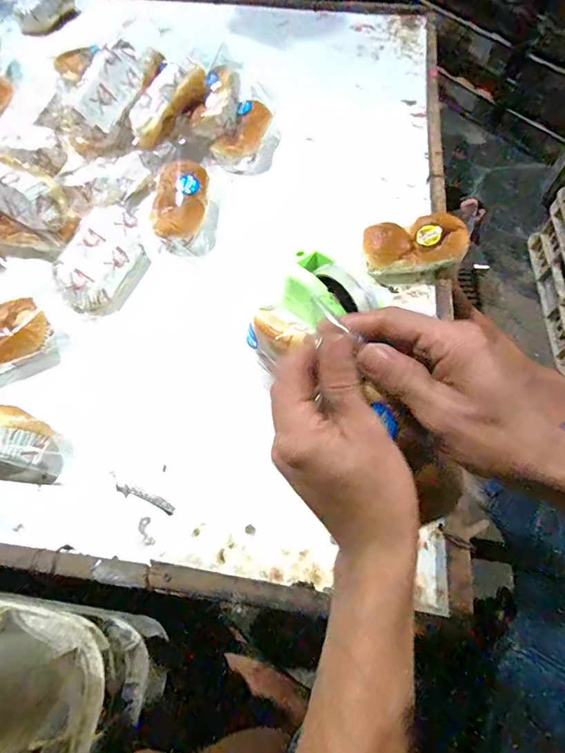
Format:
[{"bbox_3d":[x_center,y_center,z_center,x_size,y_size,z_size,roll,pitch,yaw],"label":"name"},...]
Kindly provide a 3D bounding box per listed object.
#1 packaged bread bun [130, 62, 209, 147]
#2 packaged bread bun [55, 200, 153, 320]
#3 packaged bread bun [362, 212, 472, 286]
[{"bbox_3d":[-0.177,-0.418,0.642,0.150,0.048,0.047,-45,68,6],"label":"packaged bread bun"},{"bbox_3d":[-0.230,-0.153,0.553,0.082,0.061,0.147,18,61,8],"label":"packaged bread bun"},{"bbox_3d":[0.177,-0.174,0.573,0.136,0.065,0.074,1,60,-2],"label":"packaged bread bun"}]

